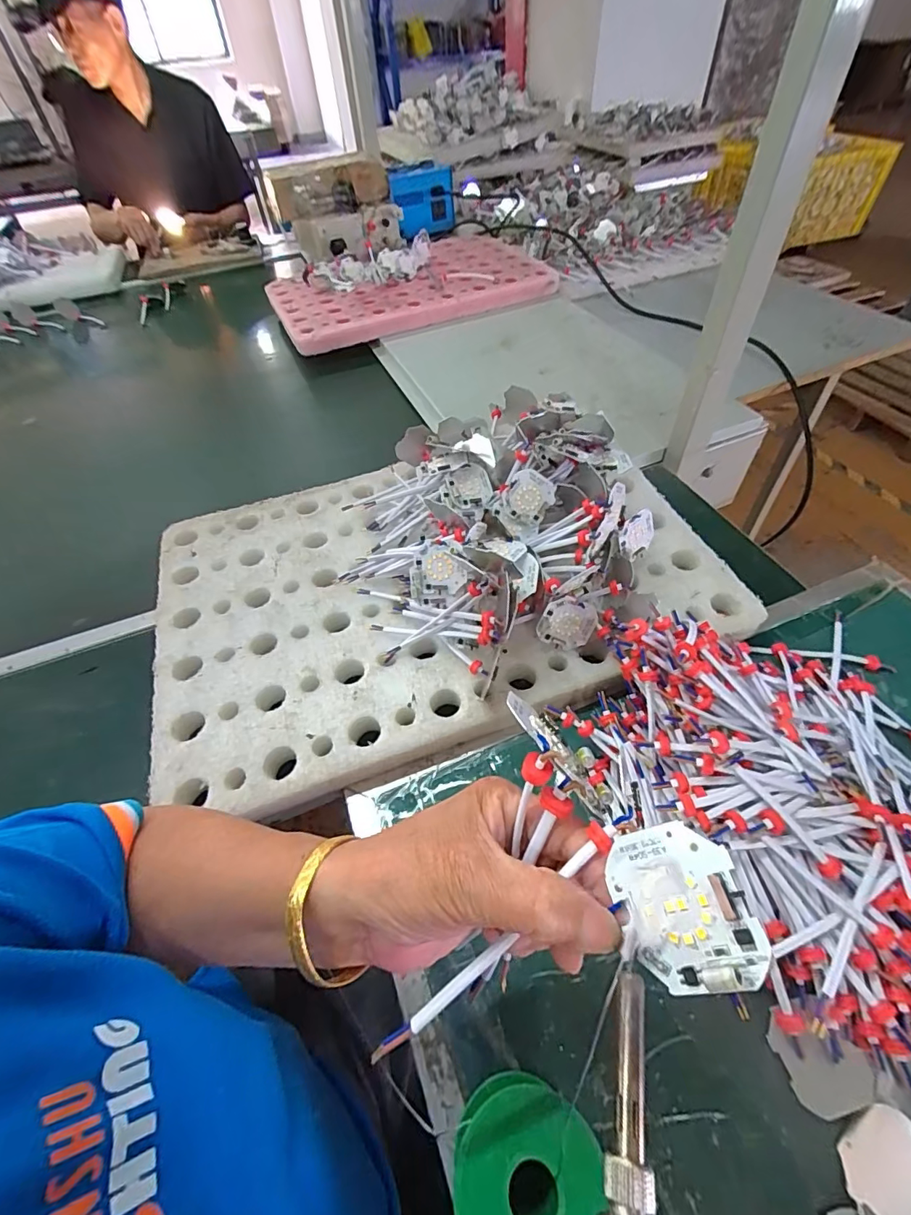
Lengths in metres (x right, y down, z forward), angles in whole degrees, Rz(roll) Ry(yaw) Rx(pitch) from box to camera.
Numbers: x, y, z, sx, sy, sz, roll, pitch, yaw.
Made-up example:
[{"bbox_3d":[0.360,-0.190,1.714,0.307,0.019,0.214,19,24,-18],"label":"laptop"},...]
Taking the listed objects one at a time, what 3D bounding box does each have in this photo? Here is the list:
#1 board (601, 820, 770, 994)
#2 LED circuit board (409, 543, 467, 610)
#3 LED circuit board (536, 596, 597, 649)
[{"bbox_3d":[0.072,0.099,0.161,0.007,0.044,0.047,18,48,-40],"label":"board"},{"bbox_3d":[-0.015,-0.027,0.425,0.051,0.056,0.006,-1,14,14],"label":"LED circuit board"},{"bbox_3d":[0.099,0.014,0.430,0.051,0.045,0.004,15,18,-7],"label":"LED circuit board"}]

